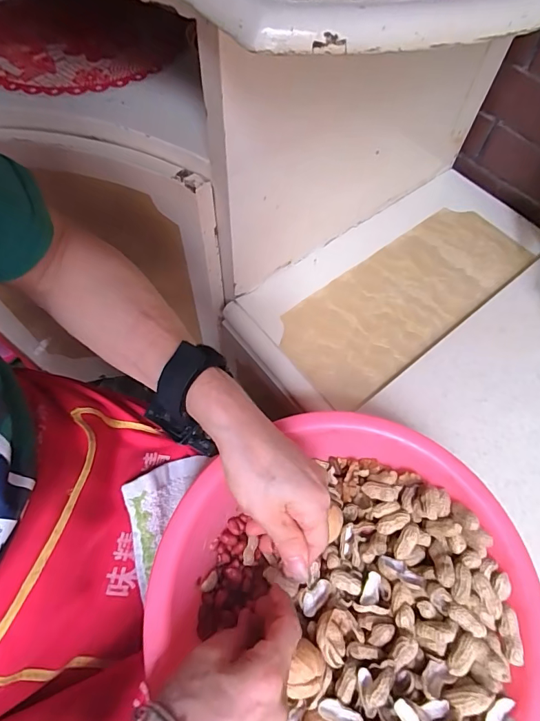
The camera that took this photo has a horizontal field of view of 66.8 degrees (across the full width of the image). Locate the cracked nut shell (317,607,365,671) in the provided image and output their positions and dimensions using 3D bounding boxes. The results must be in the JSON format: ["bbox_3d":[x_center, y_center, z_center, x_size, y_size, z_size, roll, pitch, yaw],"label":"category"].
[{"bbox_3d":[0.048,0.198,0.296,0.032,0.016,0.031,1,62,-2],"label":"cracked nut shell"}]

